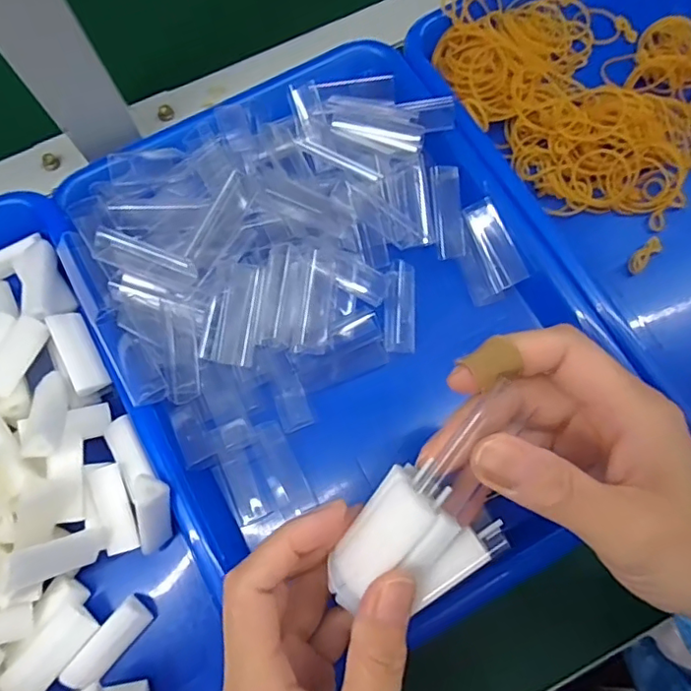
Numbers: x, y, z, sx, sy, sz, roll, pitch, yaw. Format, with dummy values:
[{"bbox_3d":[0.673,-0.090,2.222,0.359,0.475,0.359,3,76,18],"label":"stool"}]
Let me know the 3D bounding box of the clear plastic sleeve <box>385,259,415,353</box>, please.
[{"bbox_3d":[0.033,-0.024,0.335,0.018,0.007,0.054,0,73,2],"label":"clear plastic sleeve"}]

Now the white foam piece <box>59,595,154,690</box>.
[{"bbox_3d":[-0.121,0.153,0.287,0.018,0.012,0.046,38,78,12],"label":"white foam piece"}]

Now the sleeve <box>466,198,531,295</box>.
[{"bbox_3d":[0.089,-0.061,0.337,0.021,0.004,0.054,-25,87,23],"label":"sleeve"}]

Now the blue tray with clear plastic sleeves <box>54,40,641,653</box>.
[{"bbox_3d":[0.006,-0.007,0.331,0.244,0.063,0.326,-28,76,-8],"label":"blue tray with clear plastic sleeves"}]

